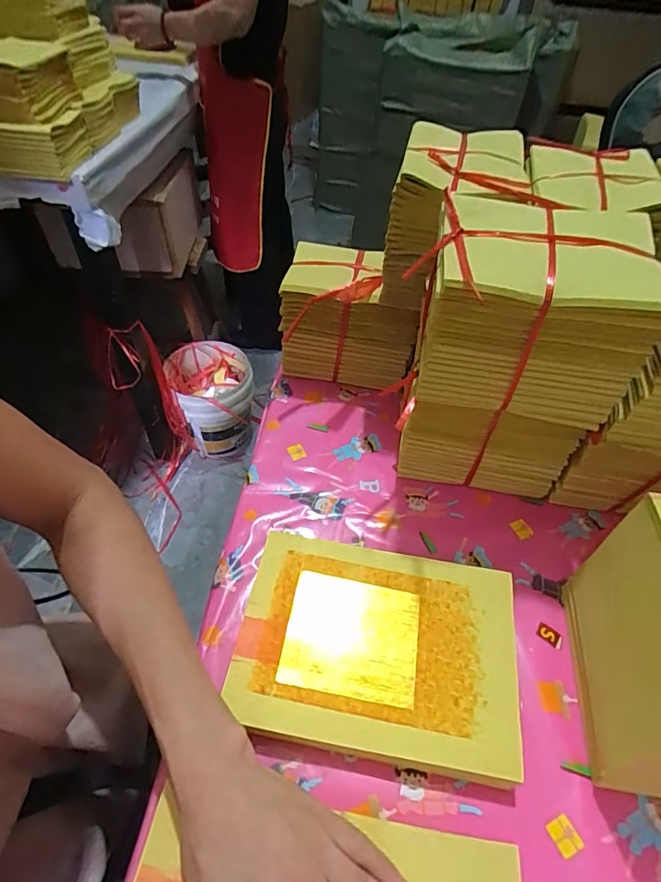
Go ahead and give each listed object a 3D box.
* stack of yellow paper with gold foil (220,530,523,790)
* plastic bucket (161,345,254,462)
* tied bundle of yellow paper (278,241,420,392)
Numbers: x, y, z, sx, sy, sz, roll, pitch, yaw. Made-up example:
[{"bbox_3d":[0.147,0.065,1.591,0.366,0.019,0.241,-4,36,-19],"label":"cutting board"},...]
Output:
[{"bbox_3d":[0.039,0.173,0.399,0.225,0.029,0.160,9,50,3],"label":"stack of yellow paper with gold foil"},{"bbox_3d":[-0.360,-0.115,1.450,0.239,0.266,0.250,-4,51,-8],"label":"plastic bucket"},{"bbox_3d":[0.023,-0.156,0.599,0.158,0.144,0.132,8,50,2],"label":"tied bundle of yellow paper"}]

